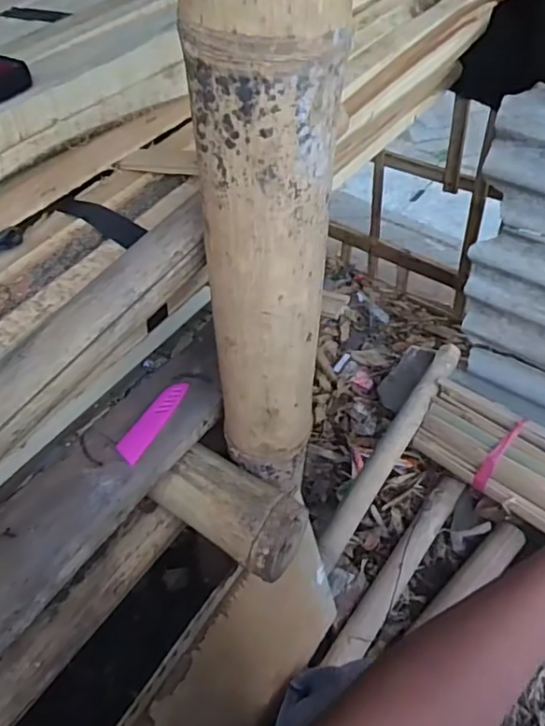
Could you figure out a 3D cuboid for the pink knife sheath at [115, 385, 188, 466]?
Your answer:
[{"bbox_3d":[-0.114,0.053,0.551,0.027,0.014,0.102,20,55,18],"label":"pink knife sheath"}]

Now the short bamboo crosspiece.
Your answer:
[{"bbox_3d":[-0.040,0.146,0.570,0.139,0.064,0.077,28,58,23],"label":"short bamboo crosspiece"}]

